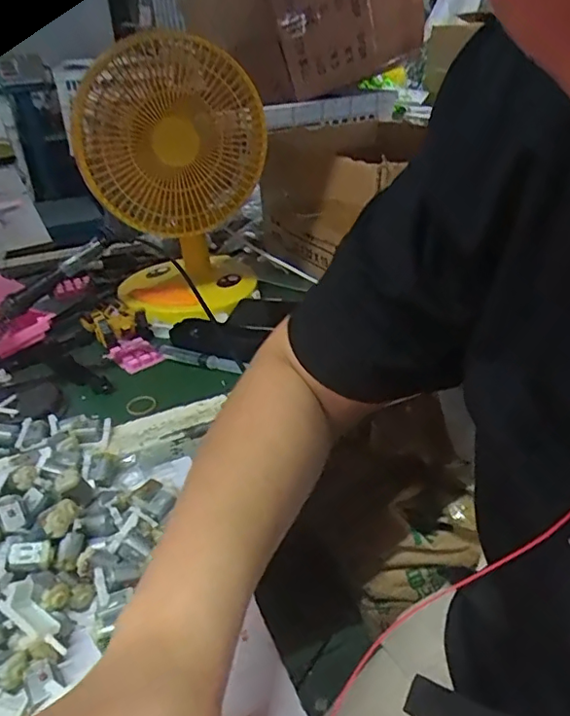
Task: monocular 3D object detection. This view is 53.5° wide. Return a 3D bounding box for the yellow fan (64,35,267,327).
[{"bbox_3d":[-0.128,-0.225,0.722,0.187,0.294,0.213,-2,31,2],"label":"yellow fan"}]

